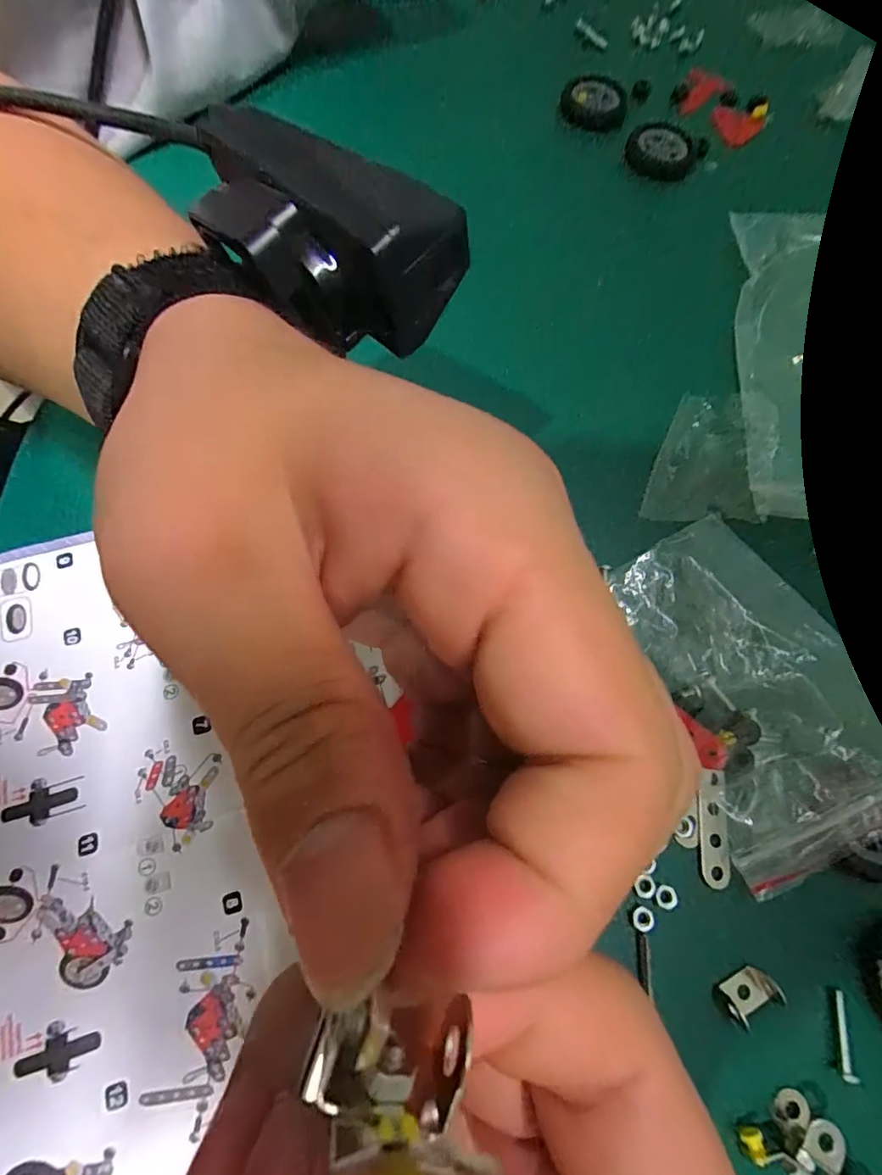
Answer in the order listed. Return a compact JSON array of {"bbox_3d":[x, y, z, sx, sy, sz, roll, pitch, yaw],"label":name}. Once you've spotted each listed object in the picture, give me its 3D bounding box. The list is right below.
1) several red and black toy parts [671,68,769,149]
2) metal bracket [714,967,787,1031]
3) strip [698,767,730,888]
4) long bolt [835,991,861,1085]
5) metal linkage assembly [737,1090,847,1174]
[{"bbox_3d":[0.165,-0.284,0.287,0.054,0.006,0.040,38,77,9],"label":"several red and black toy parts"},{"bbox_3d":[0.097,0.129,0.154,0.020,0.008,0.011,-18,76,-9],"label":"metal bracket"},{"bbox_3d":[0.095,0.083,0.169,0.009,0.004,0.037,4,74,6],"label":"strip"},{"bbox_3d":[0.125,0.139,0.151,0.004,0.004,0.022,14,61,2],"label":"long bolt"},{"bbox_3d":[0.108,0.163,0.137,0.042,0.017,0.019,34,74,6],"label":"metal linkage assembly"}]

